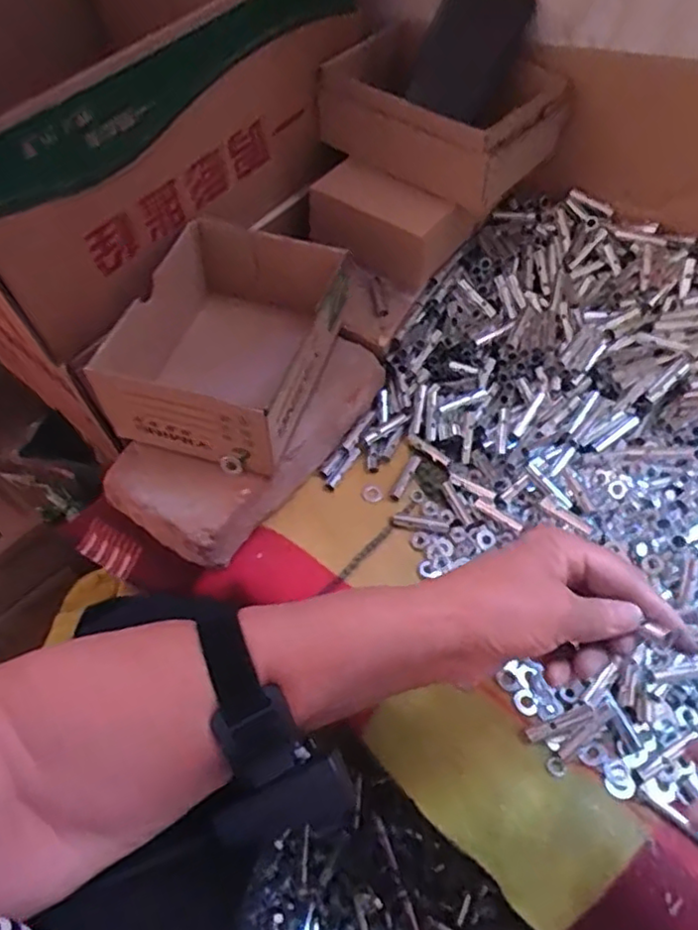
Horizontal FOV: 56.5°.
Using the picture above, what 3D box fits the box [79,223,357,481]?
[{"bbox_3d":[-0.089,-0.095,0.502,0.137,0.086,0.186,14,57,12],"label":"box"}]

